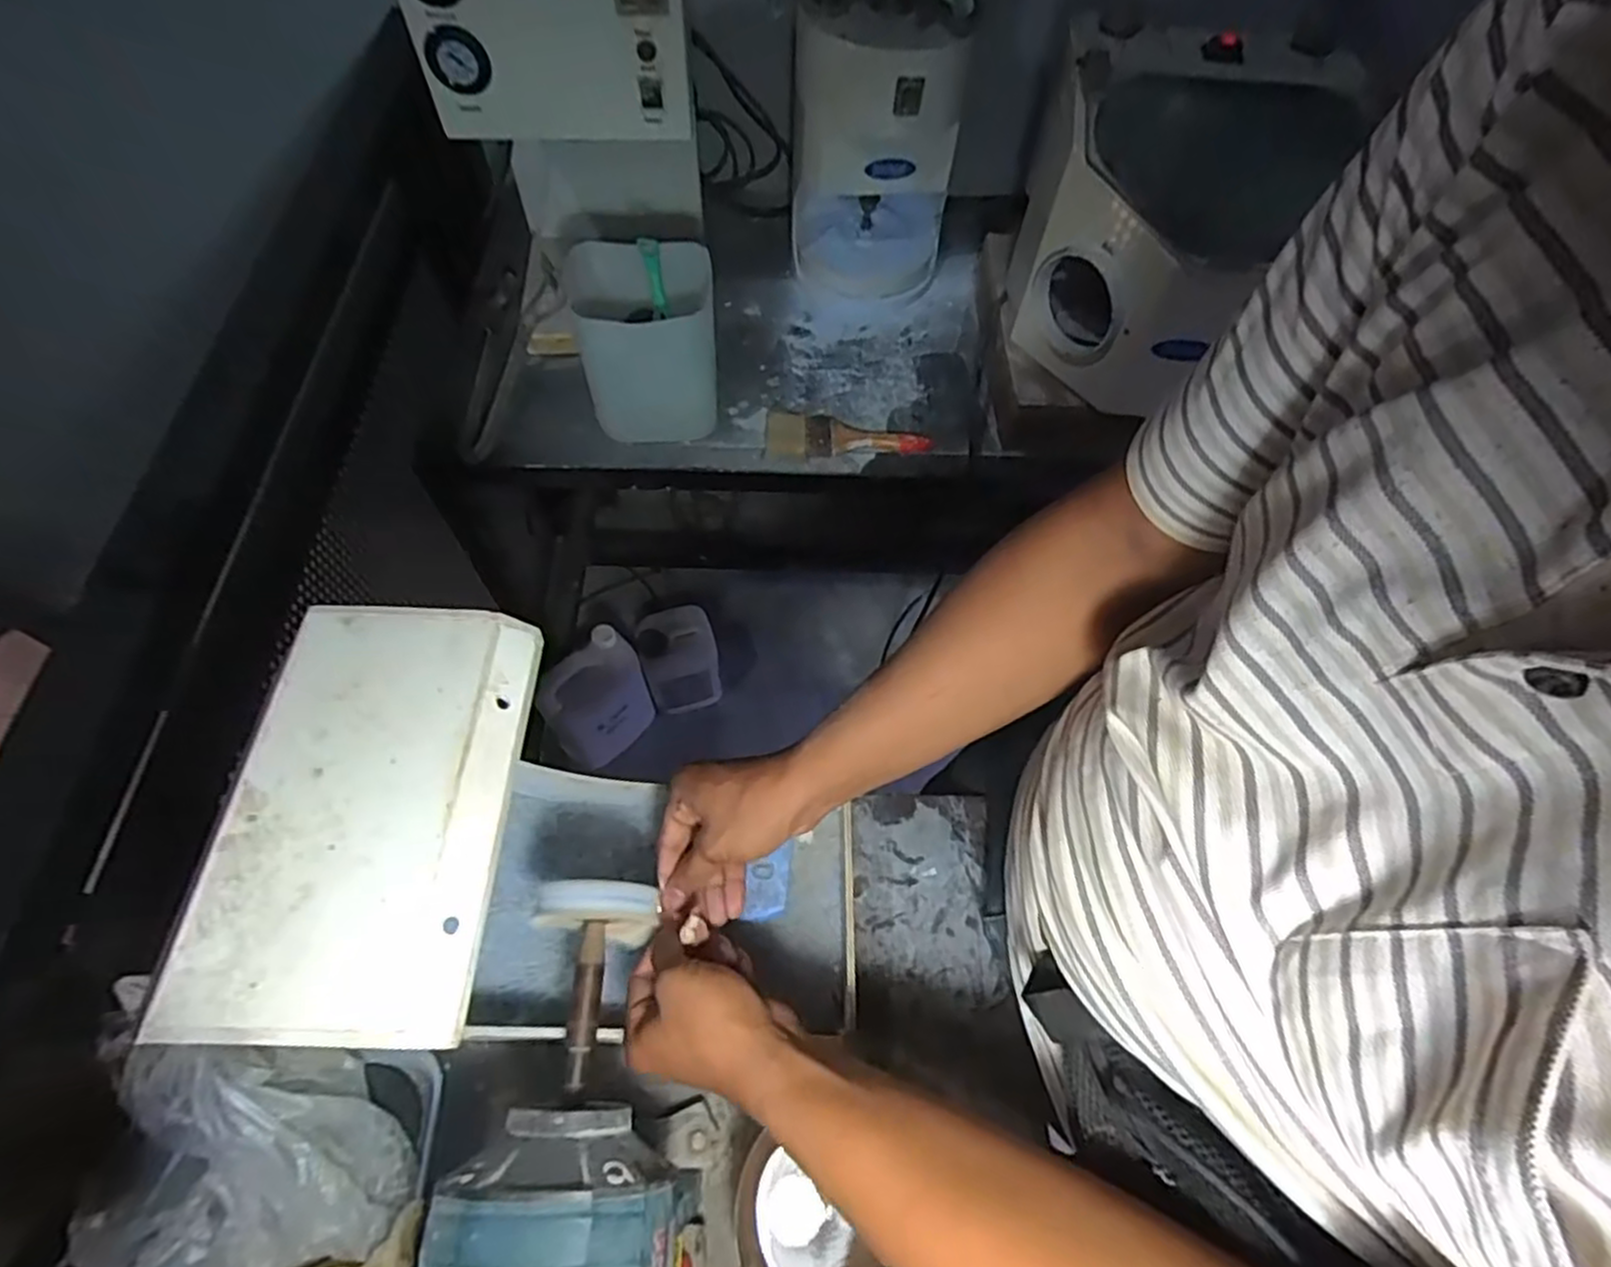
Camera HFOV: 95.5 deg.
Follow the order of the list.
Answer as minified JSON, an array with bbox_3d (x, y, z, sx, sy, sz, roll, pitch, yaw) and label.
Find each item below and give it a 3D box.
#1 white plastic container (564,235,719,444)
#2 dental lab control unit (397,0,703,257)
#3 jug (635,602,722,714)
[{"bbox_3d":[-0.175,-0.323,0.828,0.150,0.174,0.126,-14,62,-11],"label":"white plastic container"},{"bbox_3d":[-0.250,-0.590,0.815,0.248,0.413,0.257,-4,60,-6],"label":"dental lab control unit"},{"bbox_3d":[-0.243,0.053,1.415,0.138,0.195,0.123,-17,63,-13],"label":"jug"}]

